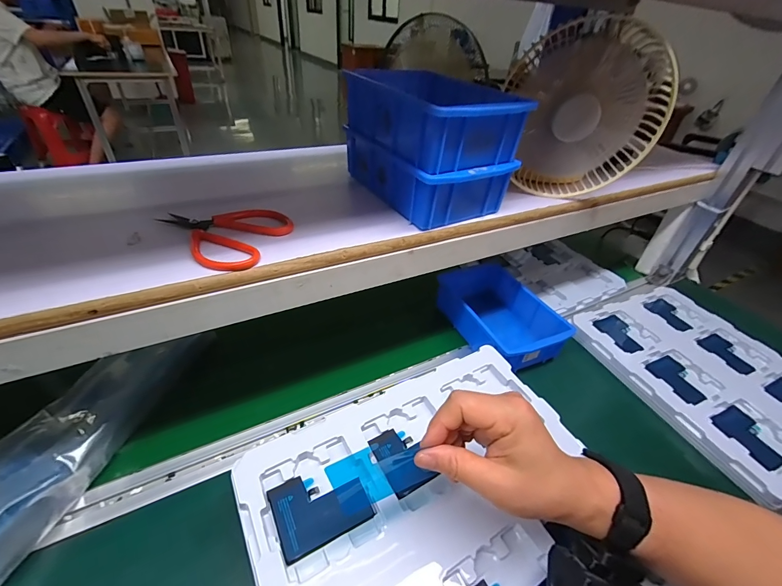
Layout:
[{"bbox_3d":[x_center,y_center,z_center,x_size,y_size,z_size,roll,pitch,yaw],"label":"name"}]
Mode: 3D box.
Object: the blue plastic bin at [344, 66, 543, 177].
[{"bbox_3d":[0.050,-0.197,0.402,0.129,0.058,0.178,-19,44,-27],"label":"blue plastic bin"}]

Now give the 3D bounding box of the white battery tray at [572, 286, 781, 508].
[{"bbox_3d":[0.492,0.115,0.553,0.284,0.020,0.319,-10,41,-19],"label":"white battery tray"}]

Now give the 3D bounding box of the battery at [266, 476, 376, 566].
[{"bbox_3d":[-0.061,0.182,0.306,0.075,0.006,0.059,-17,44,-26],"label":"battery"}]

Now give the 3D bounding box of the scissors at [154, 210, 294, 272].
[{"bbox_3d":[-0.167,-0.060,0.341,0.115,0.013,0.094,14,39,11],"label":"scissors"}]

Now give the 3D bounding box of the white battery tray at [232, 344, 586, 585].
[{"bbox_3d":[0.058,0.194,0.302,0.311,0.020,0.274,-17,43,-25],"label":"white battery tray"}]

